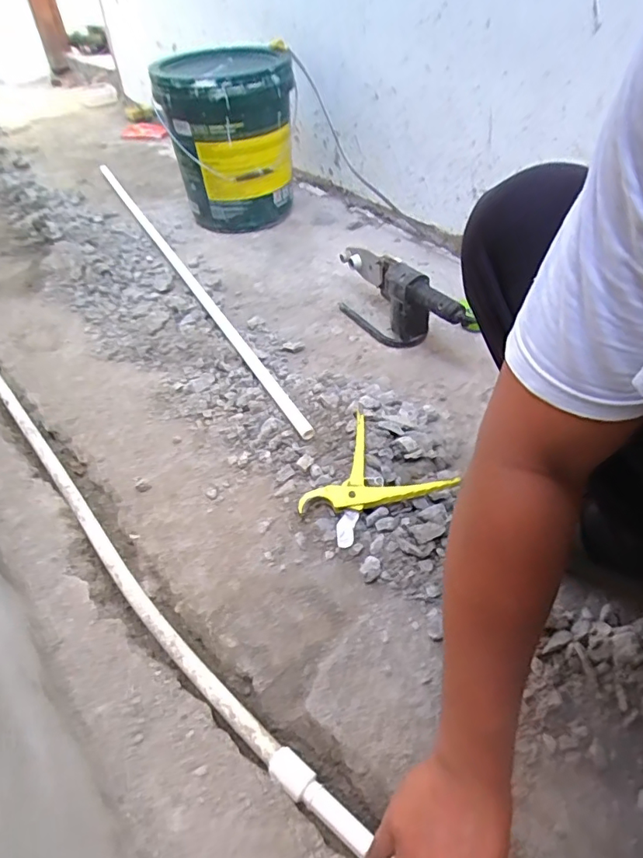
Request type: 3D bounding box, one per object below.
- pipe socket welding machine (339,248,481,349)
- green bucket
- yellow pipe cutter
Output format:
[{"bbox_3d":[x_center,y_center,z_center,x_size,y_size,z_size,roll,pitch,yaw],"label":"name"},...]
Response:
[{"bbox_3d":[0.128,-0.221,0.900,0.058,0.131,0.338,-29,51,-23],"label":"pipe socket welding machine"},{"bbox_3d":[-0.204,-0.683,1.217,0.272,0.322,0.280,-2,46,2],"label":"green bucket"},{"bbox_3d":[0.078,0.069,0.654,0.161,0.034,0.164,23,51,23],"label":"yellow pipe cutter"}]

